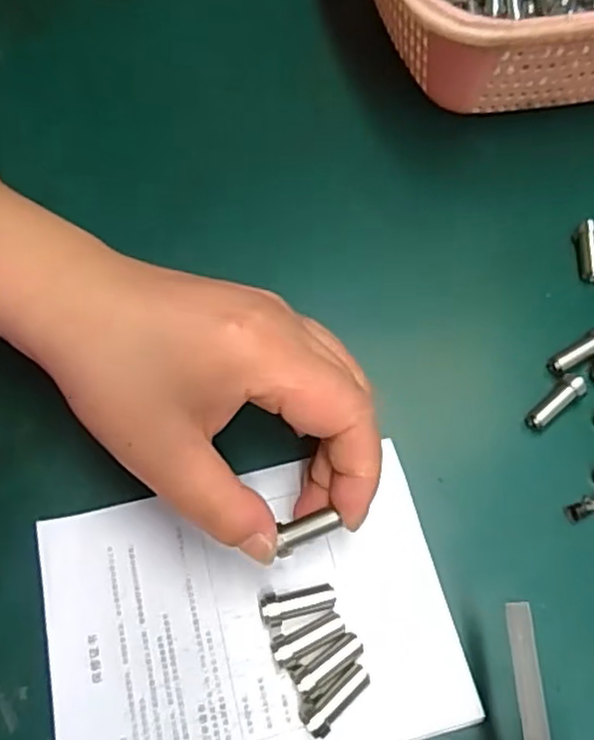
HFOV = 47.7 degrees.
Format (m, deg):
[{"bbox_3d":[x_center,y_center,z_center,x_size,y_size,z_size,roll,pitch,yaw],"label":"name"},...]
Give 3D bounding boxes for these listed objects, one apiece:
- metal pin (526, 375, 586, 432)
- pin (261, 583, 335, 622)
[{"bbox_3d":[0.105,0.014,0.273,0.027,0.010,0.009,-41,72,-15],"label":"metal pin"},{"bbox_3d":[0.001,0.083,0.240,0.026,0.008,0.009,-9,67,-3],"label":"pin"}]

